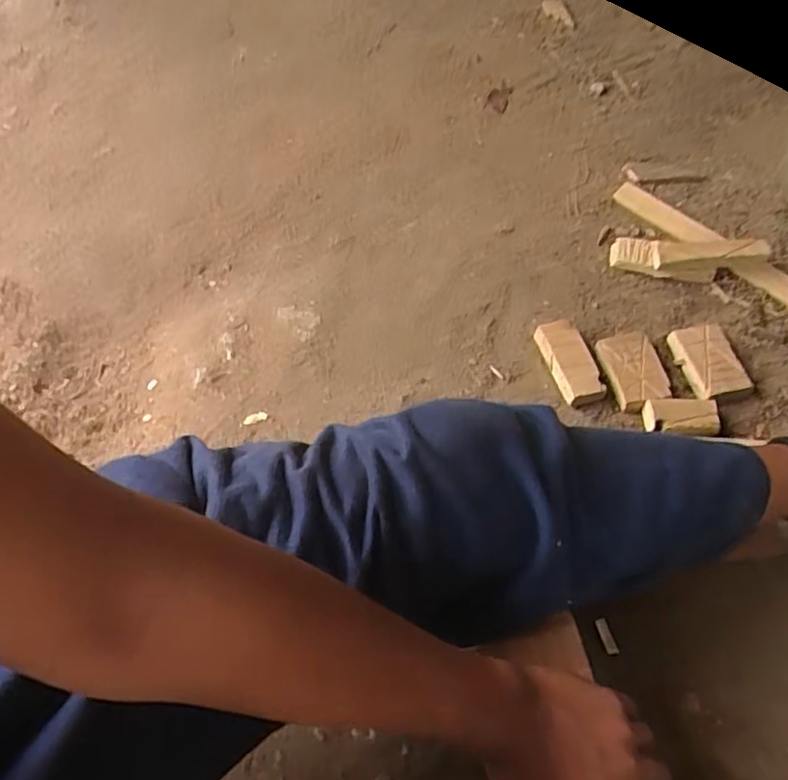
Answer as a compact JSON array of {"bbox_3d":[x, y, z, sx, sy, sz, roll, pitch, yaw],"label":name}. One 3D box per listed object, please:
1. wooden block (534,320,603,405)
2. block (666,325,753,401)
[{"bbox_3d":[0.195,-0.031,0.701,0.048,0.031,0.099,-16,58,-7],"label":"wooden block"},{"bbox_3d":[0.353,-0.034,0.697,0.061,0.026,0.091,-10,58,-3],"label":"block"}]

